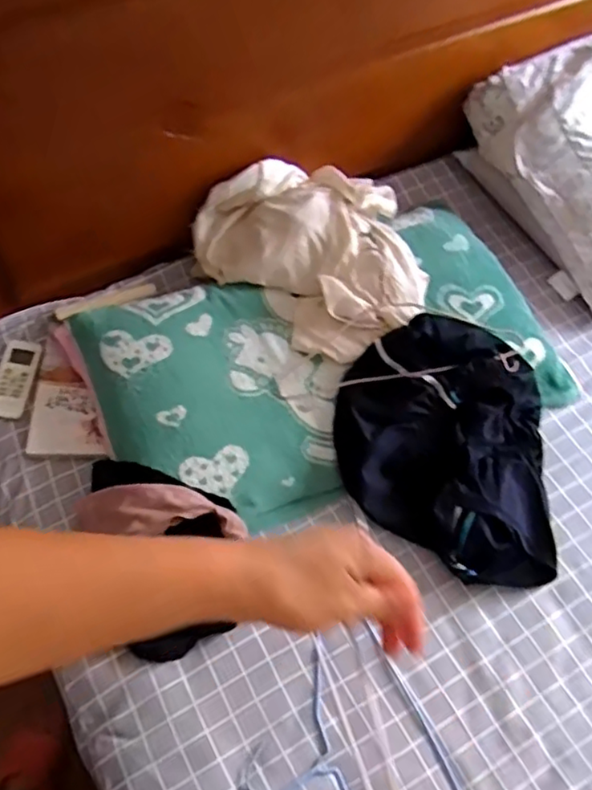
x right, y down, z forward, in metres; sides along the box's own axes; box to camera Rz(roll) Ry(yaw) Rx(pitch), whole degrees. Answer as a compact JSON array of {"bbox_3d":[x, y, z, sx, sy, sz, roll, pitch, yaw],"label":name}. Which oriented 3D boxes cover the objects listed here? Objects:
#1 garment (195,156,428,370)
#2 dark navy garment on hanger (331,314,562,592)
[{"bbox_3d":[0.050,-0.238,1.005,0.309,0.098,0.362,-35,69,-19],"label":"garment"},{"bbox_3d":[0.220,0.079,0.894,0.315,0.140,0.342,0,61,-2],"label":"dark navy garment on hanger"}]

